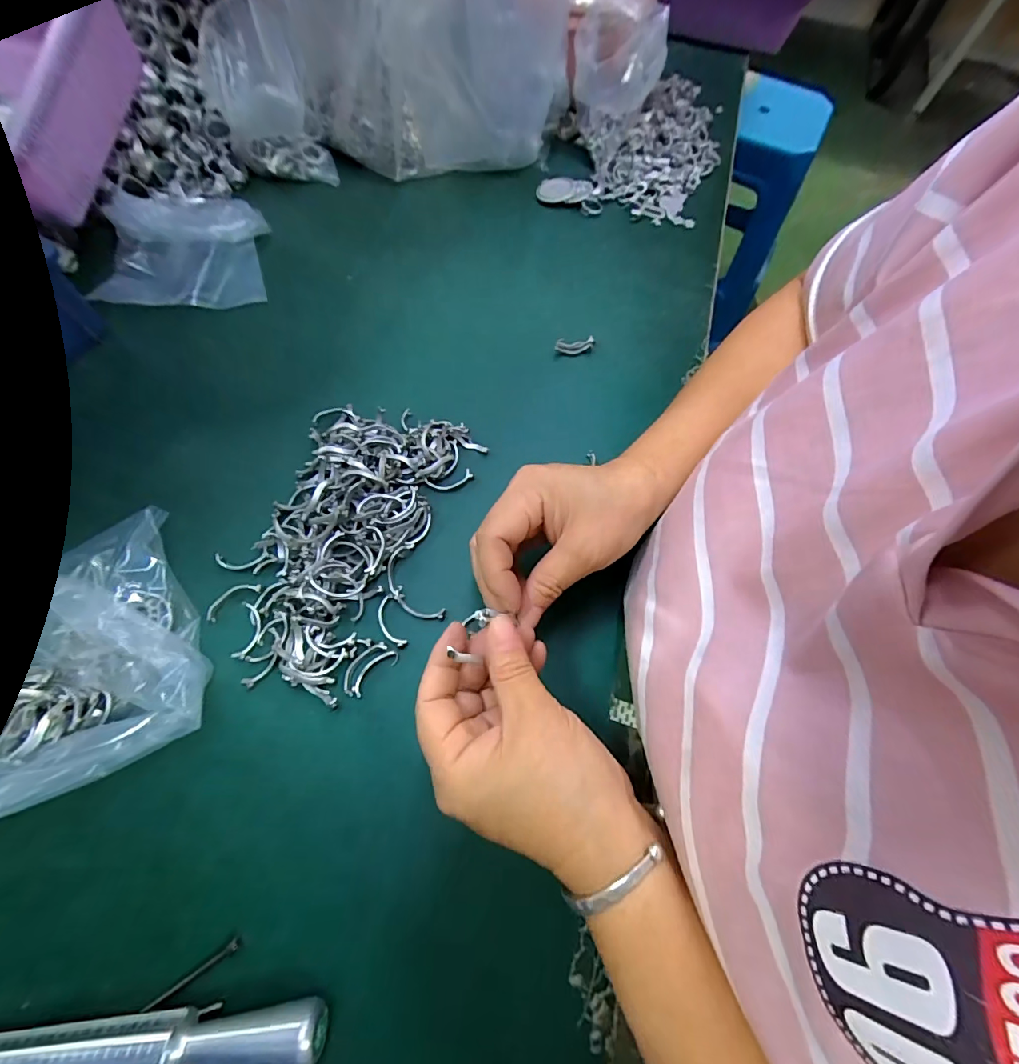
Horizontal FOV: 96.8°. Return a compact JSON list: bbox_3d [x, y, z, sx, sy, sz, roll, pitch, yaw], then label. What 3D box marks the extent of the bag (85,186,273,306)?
[{"bbox_3d":[-0.297,-0.254,0.403,0.136,0.041,0.116,-6,66,-4],"label":"bag"}]

